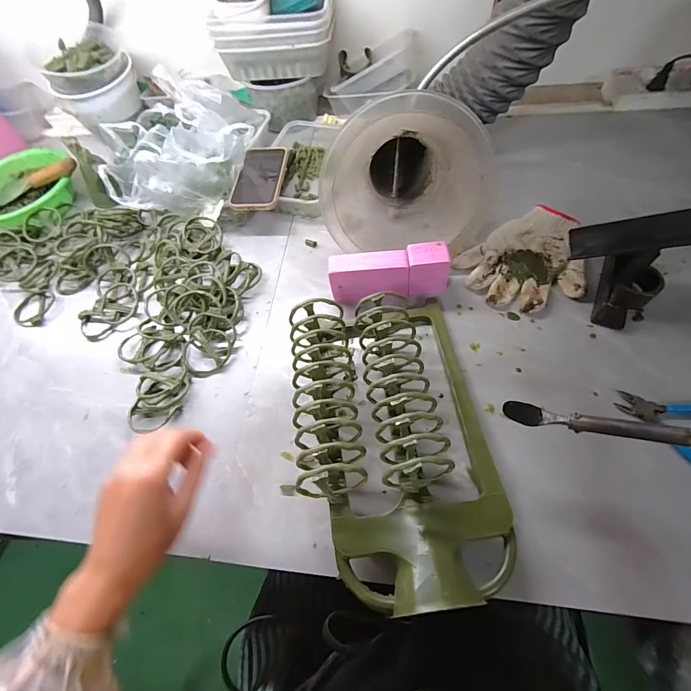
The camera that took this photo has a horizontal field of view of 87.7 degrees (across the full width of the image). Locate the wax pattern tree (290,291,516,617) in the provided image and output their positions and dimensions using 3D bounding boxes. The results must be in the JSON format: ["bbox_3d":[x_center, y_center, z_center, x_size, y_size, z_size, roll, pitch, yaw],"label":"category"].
[{"bbox_3d":[0.055,0.086,0.389,0.208,0.099,0.319,-9,61,1],"label":"wax pattern tree"}]

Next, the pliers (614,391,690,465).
[{"bbox_3d":[0.381,0.091,0.396,0.140,0.017,0.108,27,68,19],"label":"pliers"}]

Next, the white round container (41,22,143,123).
[{"bbox_3d":[-0.506,-0.535,0.732,0.159,0.114,0.159,-2,62,3],"label":"white round container"}]

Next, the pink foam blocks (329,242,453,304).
[{"bbox_3d":[0.059,-0.100,0.505,0.162,0.066,0.046,-7,61,2],"label":"pink foam blocks"}]

